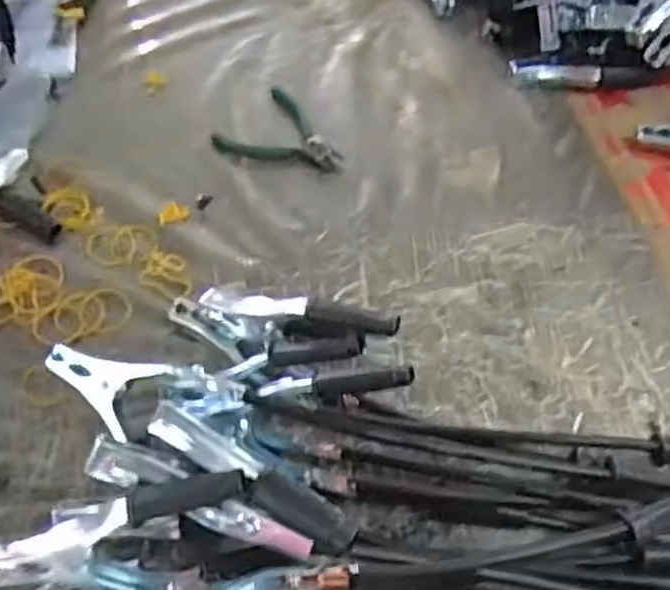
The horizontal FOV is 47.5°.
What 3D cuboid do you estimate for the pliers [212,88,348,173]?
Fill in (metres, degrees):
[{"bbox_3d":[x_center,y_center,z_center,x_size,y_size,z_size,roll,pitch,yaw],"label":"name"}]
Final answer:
[{"bbox_3d":[-0.046,-0.142,0.703,0.109,0.007,0.092,38,59,21],"label":"pliers"}]

